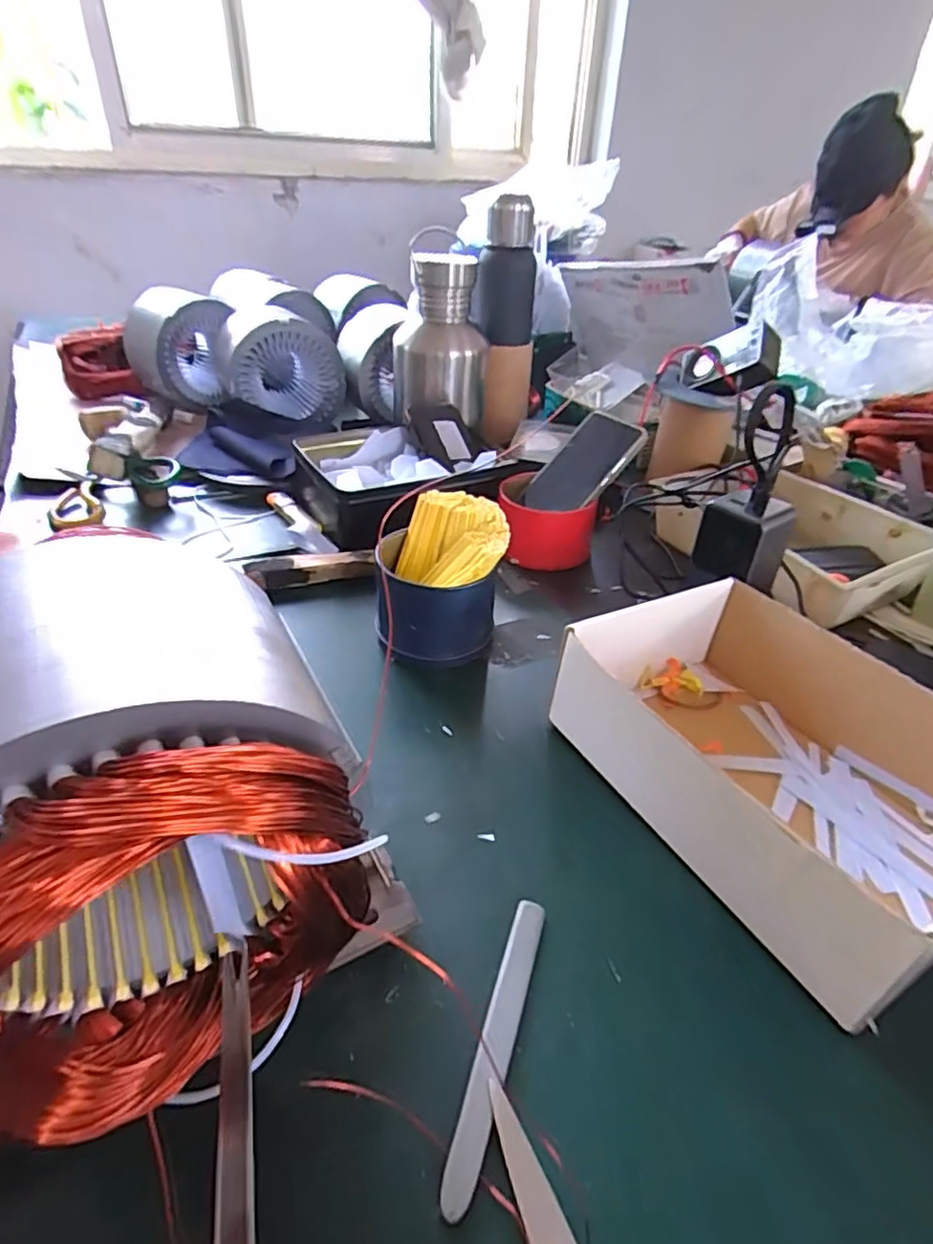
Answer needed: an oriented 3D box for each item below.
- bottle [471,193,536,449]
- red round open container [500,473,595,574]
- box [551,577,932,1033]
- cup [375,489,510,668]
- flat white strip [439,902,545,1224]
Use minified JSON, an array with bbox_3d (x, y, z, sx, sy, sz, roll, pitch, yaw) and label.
[{"bbox_3d":[0.051,-0.388,0.845,0.073,0.309,0.073,10,37,10],"label":"bottle"},{"bbox_3d":[0.077,-0.109,0.658,0.091,0.068,0.091,2,36,-1],"label":"red round open container"},{"bbox_3d":[0.198,0.076,0.391,0.196,0.075,0.240,-16,39,-27],"label":"box"},{"bbox_3d":[-0.022,-0.036,0.509,0.098,0.096,0.104,2,36,-1],"label":"cup"},{"bbox_3d":[0.015,0.187,0.285,0.014,0.004,0.129,20,37,9],"label":"flat white strip"}]

